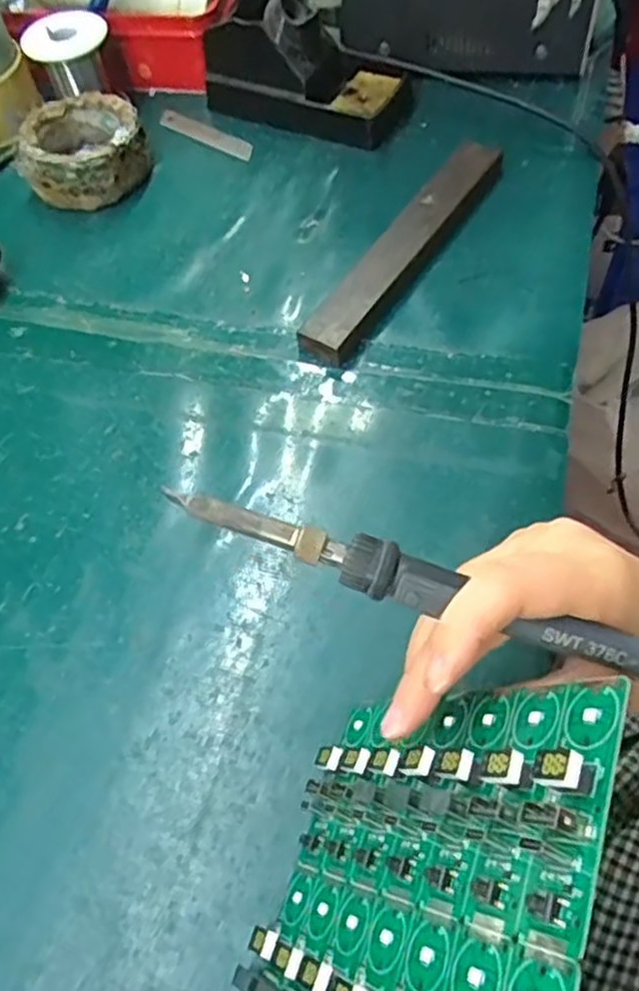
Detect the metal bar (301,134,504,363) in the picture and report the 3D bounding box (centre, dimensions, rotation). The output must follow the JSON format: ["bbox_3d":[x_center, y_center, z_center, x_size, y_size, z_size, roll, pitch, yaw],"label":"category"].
[{"bbox_3d":[0.059,-0.165,0.464,0.034,0.016,0.216,29,65,20],"label":"metal bar"}]

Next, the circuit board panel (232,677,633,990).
[{"bbox_3d":[0.022,0.123,0.218,0.012,0.144,0.131,33,61,-15],"label":"circuit board panel"}]

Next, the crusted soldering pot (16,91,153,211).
[{"bbox_3d":[-0.172,-0.254,0.521,0.088,0.042,0.083,-12,58,-3],"label":"crusted soldering pot"}]

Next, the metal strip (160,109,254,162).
[{"bbox_3d":[-0.088,-0.281,0.551,0.093,0.004,0.017,31,74,20],"label":"metal strip"}]

